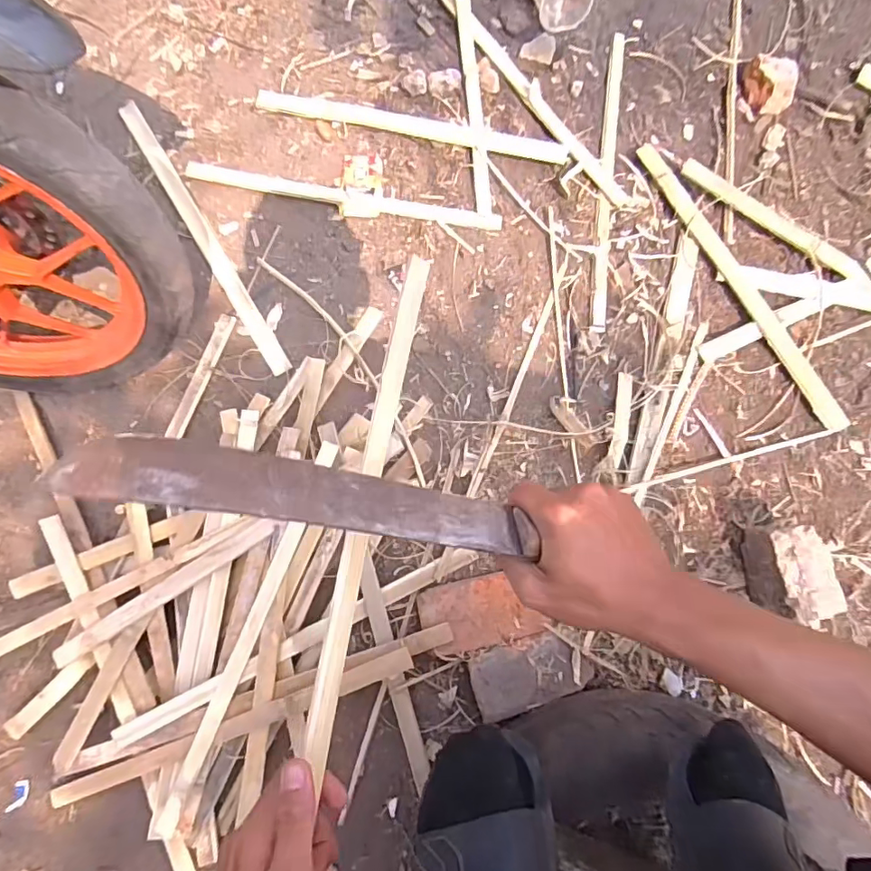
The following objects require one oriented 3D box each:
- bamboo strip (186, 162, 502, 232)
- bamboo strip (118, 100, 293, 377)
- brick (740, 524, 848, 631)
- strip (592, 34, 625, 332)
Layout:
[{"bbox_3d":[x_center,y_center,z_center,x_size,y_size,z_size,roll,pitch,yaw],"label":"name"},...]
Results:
[{"bbox_3d":[-0.151,-0.389,0.846,0.517,0.006,0.032,12,79,2],"label":"bamboo strip"},{"bbox_3d":[-0.369,-0.318,0.816,0.033,0.007,0.524,-31,80,-6],"label":"bamboo strip"},{"bbox_3d":[0.477,0.183,0.699,0.084,0.083,0.122,-8,79,-2],"label":"brick"},{"bbox_3d":[0.279,-0.426,0.840,0.024,0.007,0.533,8,79,1],"label":"strip"}]

